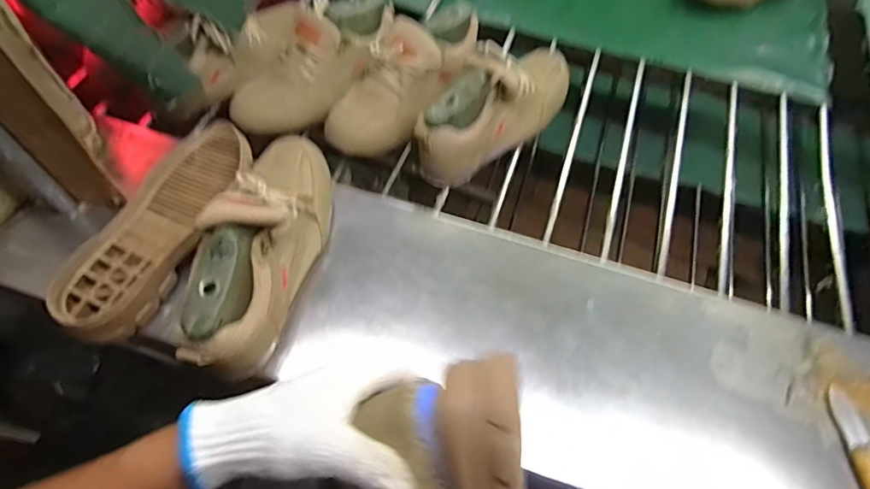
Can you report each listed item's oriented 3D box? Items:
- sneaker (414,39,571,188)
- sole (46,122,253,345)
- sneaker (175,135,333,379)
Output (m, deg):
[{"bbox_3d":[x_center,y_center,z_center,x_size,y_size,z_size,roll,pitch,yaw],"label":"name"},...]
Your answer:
[{"bbox_3d":[0.084,-0.182,0.640,0.096,0.122,0.256,37,66,18],"label":"sneaker"},{"bbox_3d":[-0.295,-0.027,0.543,0.105,0.044,0.275,19,61,9],"label":"sole"},{"bbox_3d":[-0.165,-0.003,0.496,0.082,0.120,0.263,8,60,3],"label":"sneaker"}]

